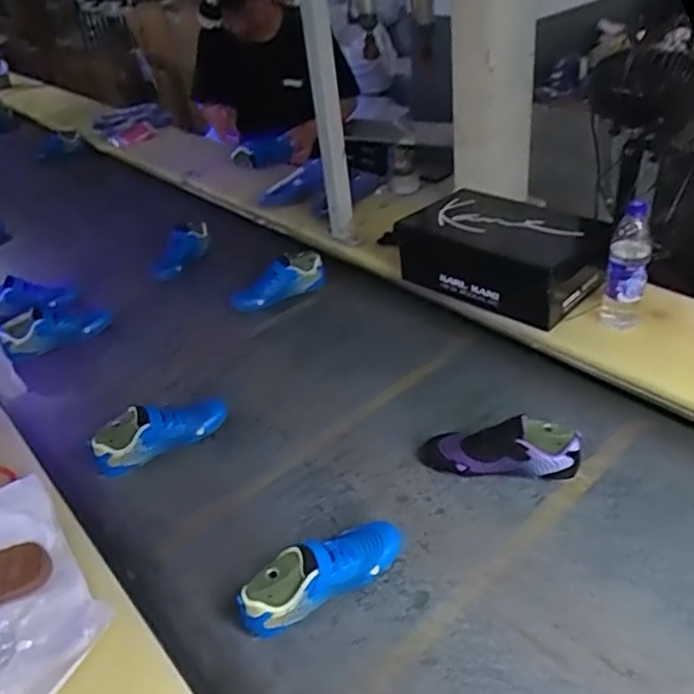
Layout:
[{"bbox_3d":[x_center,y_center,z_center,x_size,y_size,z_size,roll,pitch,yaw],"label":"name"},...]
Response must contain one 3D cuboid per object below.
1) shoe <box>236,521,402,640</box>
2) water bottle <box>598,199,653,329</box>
[{"bbox_3d":[-0.029,0.274,0.809,0.227,0.083,0.077,-28,40,-28],"label":"shoe"},{"bbox_3d":[0.489,-0.130,1.138,0.069,0.223,0.078,7,39,20],"label":"water bottle"}]

